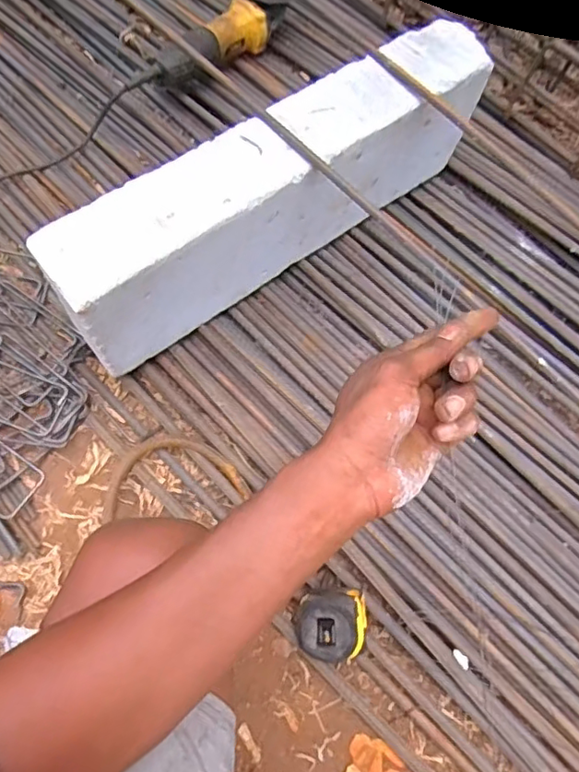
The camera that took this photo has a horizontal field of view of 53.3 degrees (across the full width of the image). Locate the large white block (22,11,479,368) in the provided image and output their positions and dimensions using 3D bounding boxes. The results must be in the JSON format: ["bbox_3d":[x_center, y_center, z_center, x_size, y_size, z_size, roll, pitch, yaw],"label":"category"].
[{"bbox_3d":[-0.007,-0.241,0.713,0.587,0.183,0.098,-36,75,-16],"label":"large white block"}]

